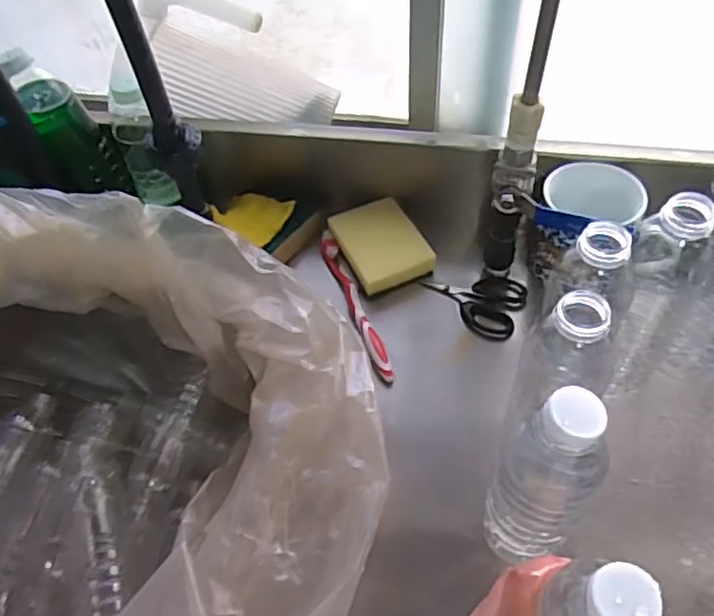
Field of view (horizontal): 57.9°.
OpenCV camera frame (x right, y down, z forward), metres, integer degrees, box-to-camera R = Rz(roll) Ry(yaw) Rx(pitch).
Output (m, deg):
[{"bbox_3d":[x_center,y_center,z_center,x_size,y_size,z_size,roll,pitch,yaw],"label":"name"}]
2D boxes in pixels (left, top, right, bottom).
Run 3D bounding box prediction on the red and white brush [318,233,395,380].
[{"bbox_3d":[-0.003,-0.005,0.647,0.019,0.024,0.184,-18,54,-9],"label":"red and white brush"}]

